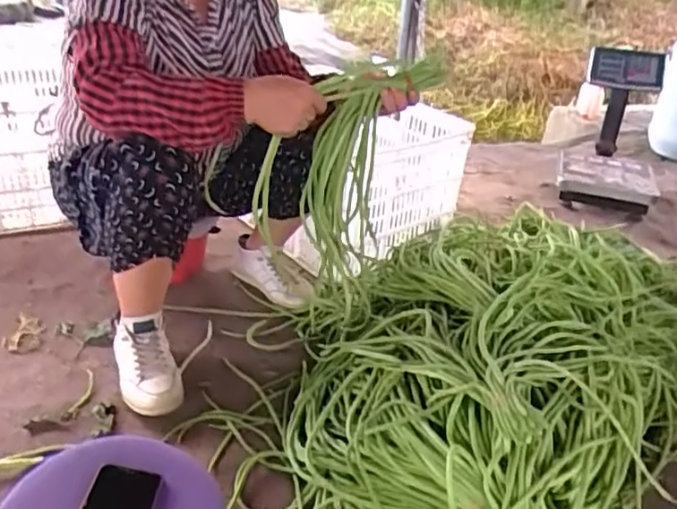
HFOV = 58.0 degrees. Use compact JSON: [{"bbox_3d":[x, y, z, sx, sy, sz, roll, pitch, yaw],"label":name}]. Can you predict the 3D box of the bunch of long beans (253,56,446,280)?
[{"bbox_3d":[0.003,-0.139,0.984,0.265,0.345,0.110,1,31,-7],"label":"bunch of long beans"}]

